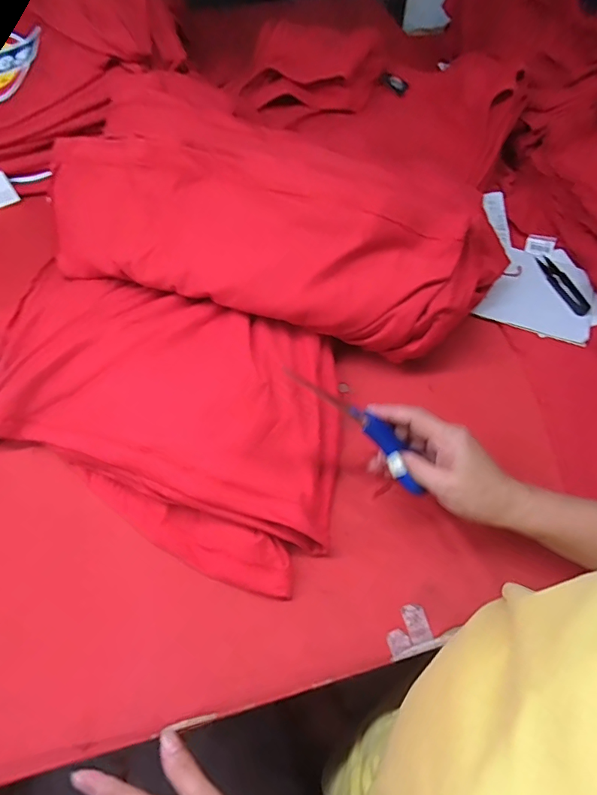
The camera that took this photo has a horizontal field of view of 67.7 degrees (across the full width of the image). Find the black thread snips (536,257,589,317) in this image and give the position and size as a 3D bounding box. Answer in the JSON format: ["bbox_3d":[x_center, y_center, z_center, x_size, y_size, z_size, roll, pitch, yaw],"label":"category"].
[{"bbox_3d":[0.328,-0.142,0.555,0.022,0.013,0.097,-14,59,-8],"label":"black thread snips"}]

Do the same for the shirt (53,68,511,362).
[{"bbox_3d":[-0.027,-0.204,0.486,0.477,0.100,0.262,22,61,14],"label":"shirt"}]

